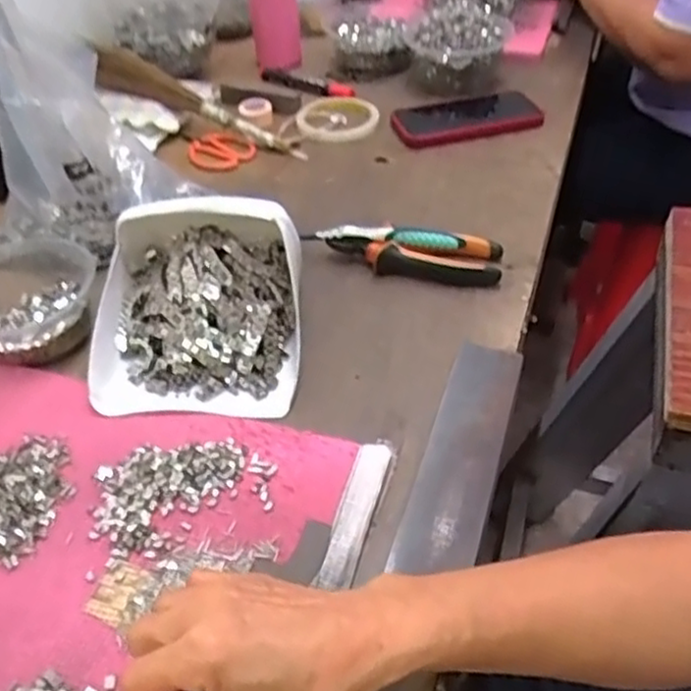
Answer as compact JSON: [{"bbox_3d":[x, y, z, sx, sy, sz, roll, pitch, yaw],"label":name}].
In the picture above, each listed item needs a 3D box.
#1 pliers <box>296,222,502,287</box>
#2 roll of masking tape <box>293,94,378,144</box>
[{"bbox_3d":[0.051,-0.082,0.623,0.167,0.036,0.048,4,43,8],"label":"pliers"},{"bbox_3d":[-0.009,-0.272,0.846,0.093,0.015,0.090,-2,43,2],"label":"roll of masking tape"}]

